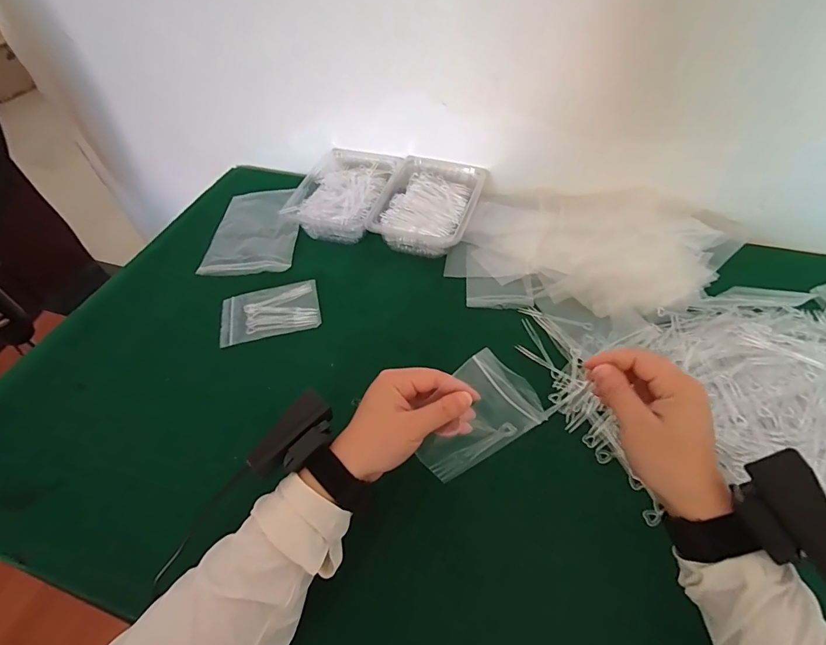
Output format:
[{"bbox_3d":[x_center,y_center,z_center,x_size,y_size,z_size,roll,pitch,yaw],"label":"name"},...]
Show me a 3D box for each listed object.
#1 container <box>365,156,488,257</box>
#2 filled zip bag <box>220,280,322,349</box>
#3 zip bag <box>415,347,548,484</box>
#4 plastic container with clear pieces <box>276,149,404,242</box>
[{"bbox_3d":[0.027,-0.168,0.615,0.129,0.059,0.180,13,52,15],"label":"container"},{"bbox_3d":[-0.179,-0.015,0.534,0.117,0.009,0.081,-12,50,-6],"label":"filled zip bag"},{"bbox_3d":[0.045,0.081,0.354,0.076,0.121,0.015,43,25,-9],"label":"zip bag"},{"bbox_3d":[-0.099,-0.190,0.641,0.133,0.057,0.171,11,51,13],"label":"plastic container with clear pieces"}]

